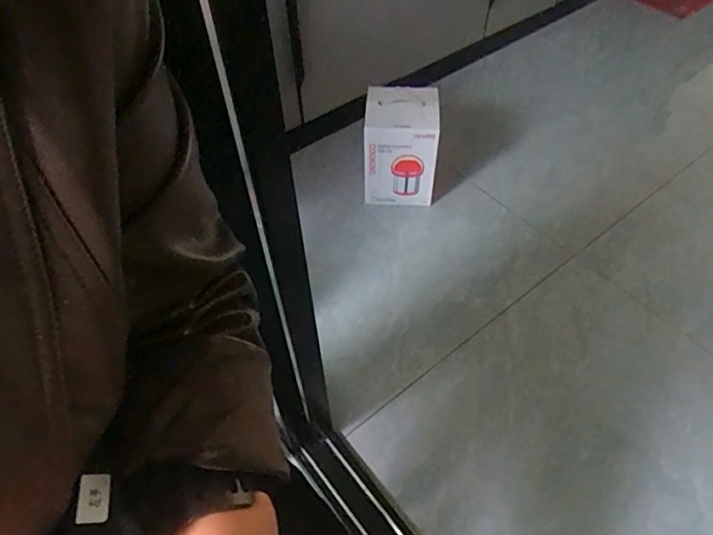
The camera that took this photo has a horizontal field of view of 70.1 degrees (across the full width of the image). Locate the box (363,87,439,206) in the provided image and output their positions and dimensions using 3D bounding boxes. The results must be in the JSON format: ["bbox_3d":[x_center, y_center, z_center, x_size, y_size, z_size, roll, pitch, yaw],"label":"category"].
[{"bbox_3d":[0.110,-0.304,1.306,0.179,0.249,0.173,0,52,3],"label":"box"}]

